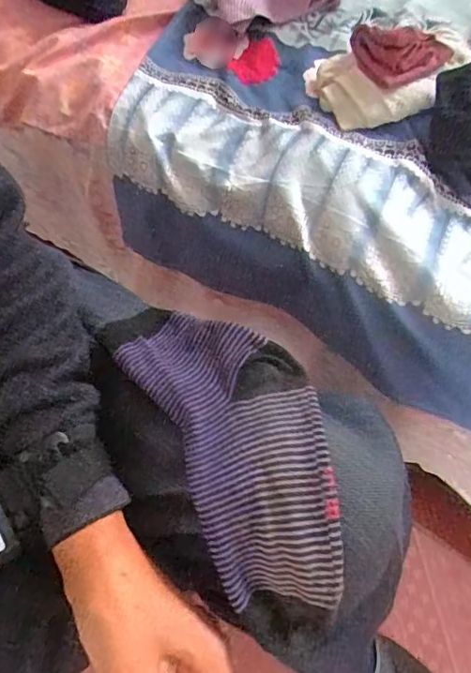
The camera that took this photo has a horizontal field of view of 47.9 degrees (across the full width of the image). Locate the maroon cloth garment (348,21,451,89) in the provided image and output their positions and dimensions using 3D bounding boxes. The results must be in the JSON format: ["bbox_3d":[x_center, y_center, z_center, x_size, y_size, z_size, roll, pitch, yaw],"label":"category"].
[{"bbox_3d":[0.186,-0.318,0.592,0.109,0.037,0.073,10,69,2],"label":"maroon cloth garment"}]

